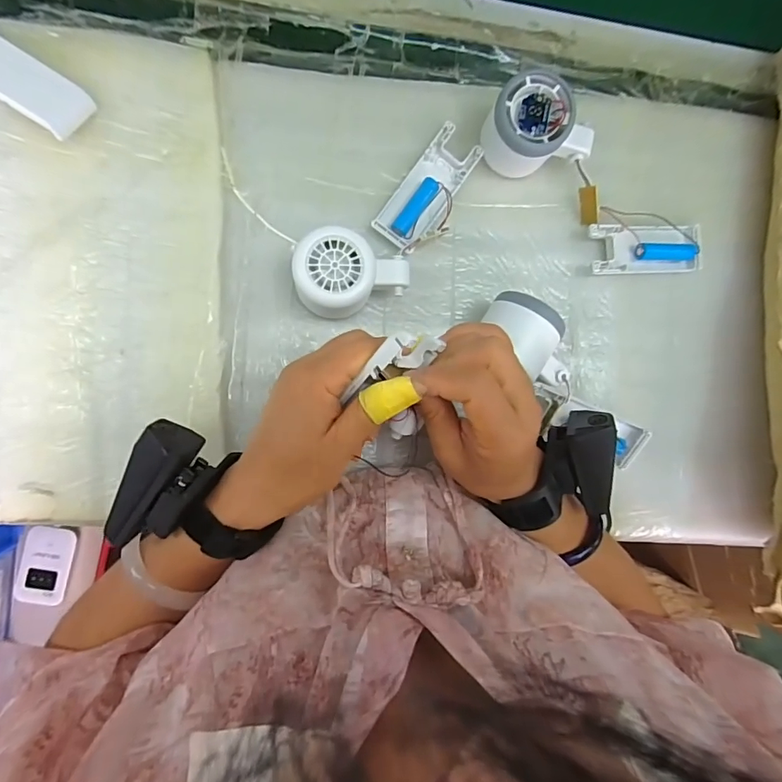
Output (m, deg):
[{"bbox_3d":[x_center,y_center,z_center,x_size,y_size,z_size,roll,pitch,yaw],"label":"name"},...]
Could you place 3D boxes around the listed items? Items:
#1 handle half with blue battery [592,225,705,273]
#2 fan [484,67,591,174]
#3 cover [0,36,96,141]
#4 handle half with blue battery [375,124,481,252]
[{"bbox_3d":[0.215,-0.120,0.384,0.101,0.017,0.040,-5,91,-8],"label":"handle half with blue battery"},{"bbox_3d":[0.111,-0.197,0.355,0.081,0.053,0.061,37,85,-7],"label":"fan"},{"bbox_3d":[-0.262,-0.217,0.314,0.102,0.020,0.040,32,85,-7],"label":"cover"},{"bbox_3d":[0.033,-0.159,0.363,0.046,0.019,0.103,35,85,-7],"label":"handle half with blue battery"}]

